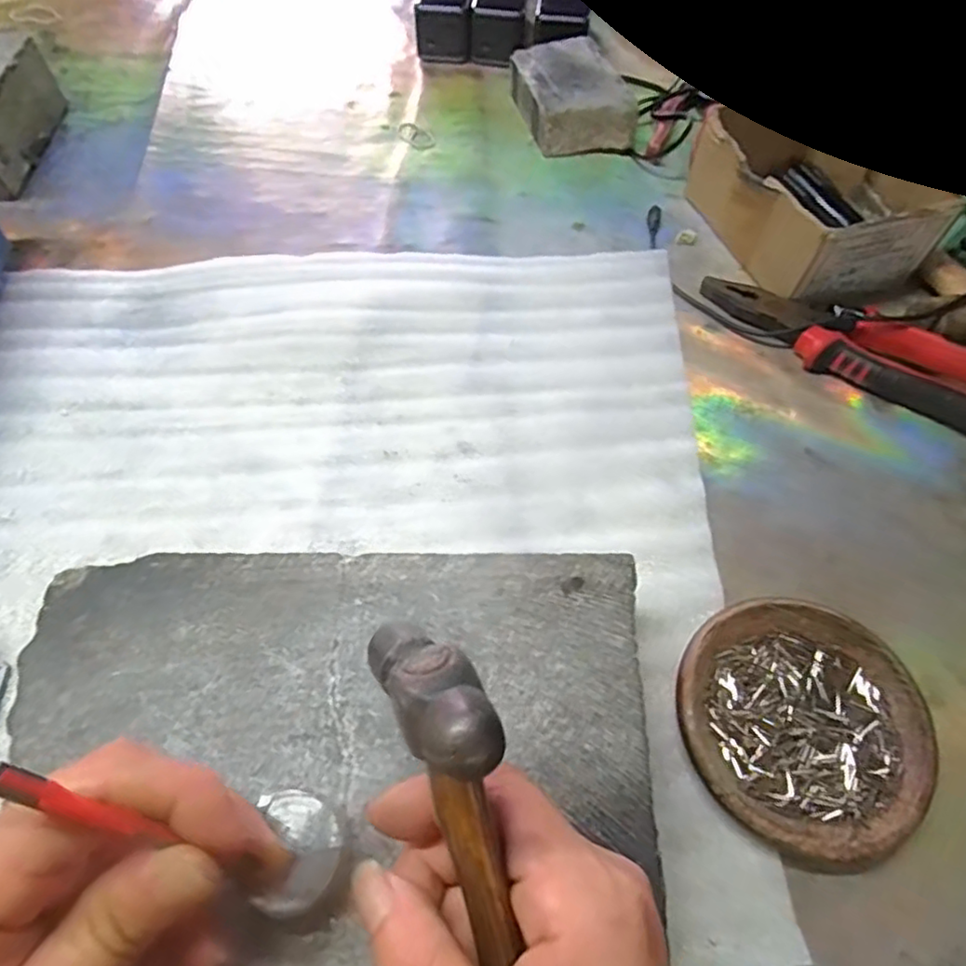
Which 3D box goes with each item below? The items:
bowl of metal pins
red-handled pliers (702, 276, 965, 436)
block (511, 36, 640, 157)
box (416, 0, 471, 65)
[{"bbox_3d":[0.148,0.111,0.291,0.109,0.020,0.112,1,56,-2],"label":"bowl of metal pins"},{"bbox_3d":[0.254,-0.091,0.414,0.218,0.029,0.047,30,60,17],"label":"red-handled pliers"},{"bbox_3d":[0.079,-0.355,0.570,0.088,0.047,0.131,-8,57,-7],"label":"block"},{"bbox_3d":[-0.038,-0.497,0.648,0.057,0.056,0.128,3,56,0],"label":"box"}]

